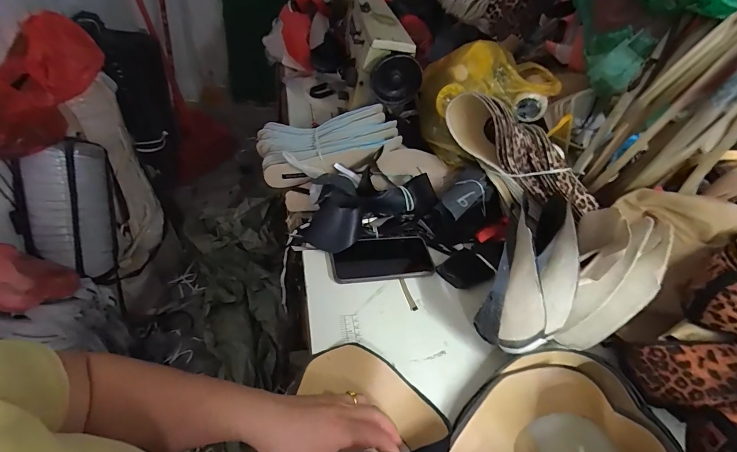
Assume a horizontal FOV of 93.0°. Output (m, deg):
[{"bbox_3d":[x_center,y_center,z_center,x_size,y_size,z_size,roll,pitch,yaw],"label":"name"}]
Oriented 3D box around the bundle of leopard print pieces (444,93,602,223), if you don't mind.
[{"bbox_3d":[0.245,-0.129,0.601,0.258,0.101,0.089,45,56,8],"label":"bundle of leopard print pieces"}]

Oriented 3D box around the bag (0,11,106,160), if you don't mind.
[{"bbox_3d":[-0.749,-0.306,0.776,0.155,0.131,0.338,14,68,5],"label":"bag"}]

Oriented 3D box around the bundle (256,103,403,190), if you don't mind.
[{"bbox_3d":[-0.074,-0.158,0.678,0.265,0.092,0.131,-6,47,-15],"label":"bundle"}]

